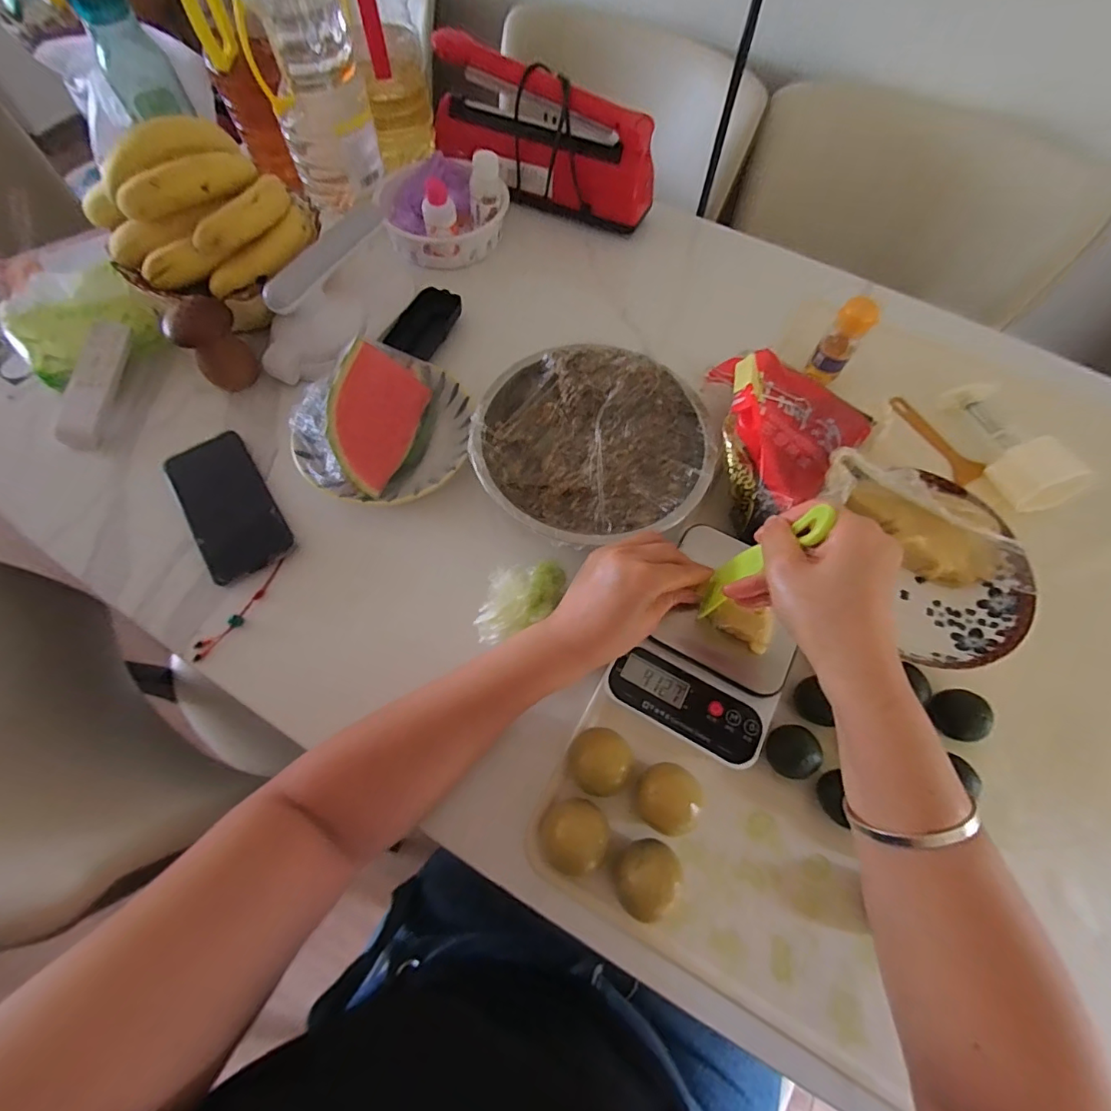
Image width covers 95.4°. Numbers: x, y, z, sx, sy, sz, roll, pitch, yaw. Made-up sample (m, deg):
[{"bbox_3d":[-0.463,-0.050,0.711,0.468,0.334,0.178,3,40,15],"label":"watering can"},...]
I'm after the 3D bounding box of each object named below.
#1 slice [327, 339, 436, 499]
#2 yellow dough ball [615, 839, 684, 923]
[{"bbox_3d":[-0.173,-0.127,0.488,0.092,0.065,0.124,27,67,11],"label":"slice"},{"bbox_3d":[0.065,0.226,0.356,0.038,0.034,0.047,40,70,16],"label":"yellow dough ball"}]

